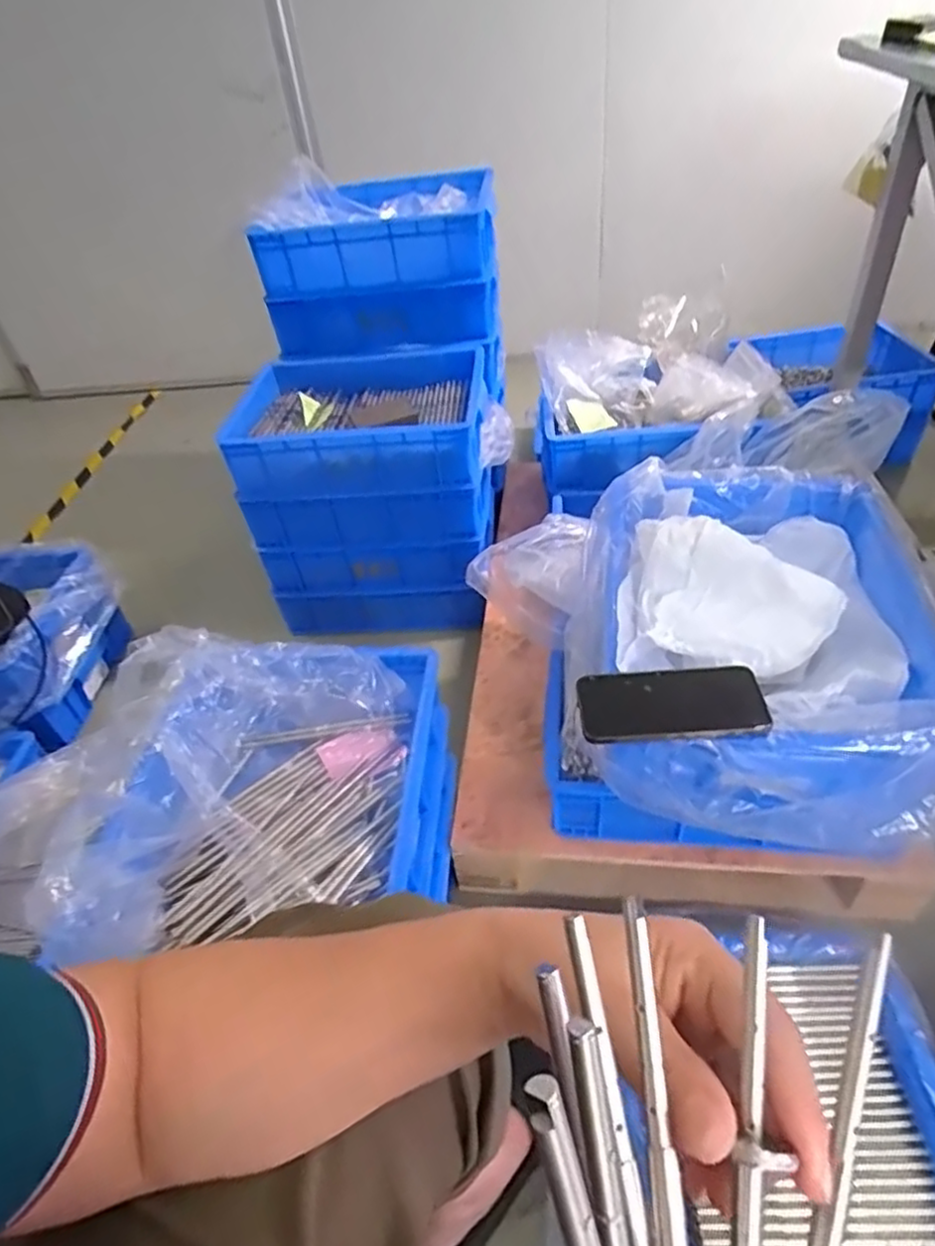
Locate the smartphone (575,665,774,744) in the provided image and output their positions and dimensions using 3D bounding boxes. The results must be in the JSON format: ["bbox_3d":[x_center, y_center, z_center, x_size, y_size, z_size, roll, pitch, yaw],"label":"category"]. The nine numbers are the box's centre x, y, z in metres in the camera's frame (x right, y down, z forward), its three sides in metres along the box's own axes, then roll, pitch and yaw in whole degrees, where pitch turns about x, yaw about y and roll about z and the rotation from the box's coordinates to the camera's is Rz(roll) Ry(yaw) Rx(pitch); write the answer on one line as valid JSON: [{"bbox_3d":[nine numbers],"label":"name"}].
[{"bbox_3d":[0.183,0.070,0.617,0.162,0.015,0.077,-4,42,4],"label":"smartphone"}]

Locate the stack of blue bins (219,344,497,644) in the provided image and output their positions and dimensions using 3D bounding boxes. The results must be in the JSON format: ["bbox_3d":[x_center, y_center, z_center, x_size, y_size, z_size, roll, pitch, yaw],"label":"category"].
[{"bbox_3d":[-0.158,-0.234,1.259,0.401,0.424,0.287,0,43,8],"label":"stack of blue bins"}]

